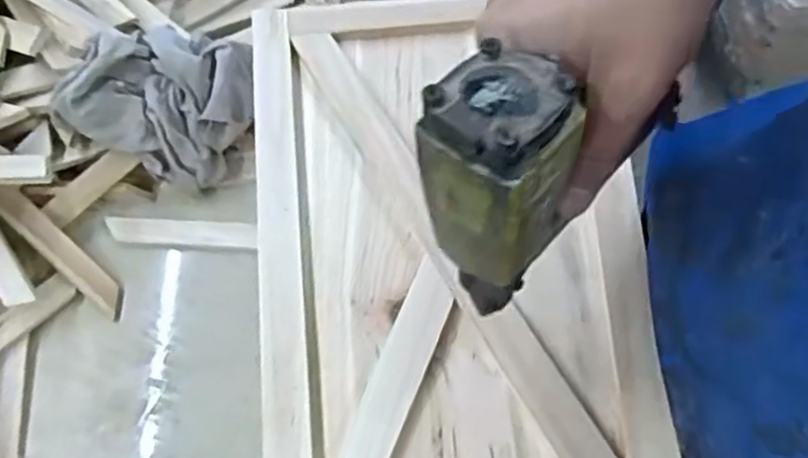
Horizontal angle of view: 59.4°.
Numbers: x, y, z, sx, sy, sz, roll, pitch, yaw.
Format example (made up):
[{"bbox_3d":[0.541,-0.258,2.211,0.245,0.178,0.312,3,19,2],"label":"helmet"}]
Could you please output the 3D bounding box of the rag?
[{"bbox_3d":[-0.228,-0.132,0.699,0.174,0.125,0.136,9,64,7],"label":"rag"}]

